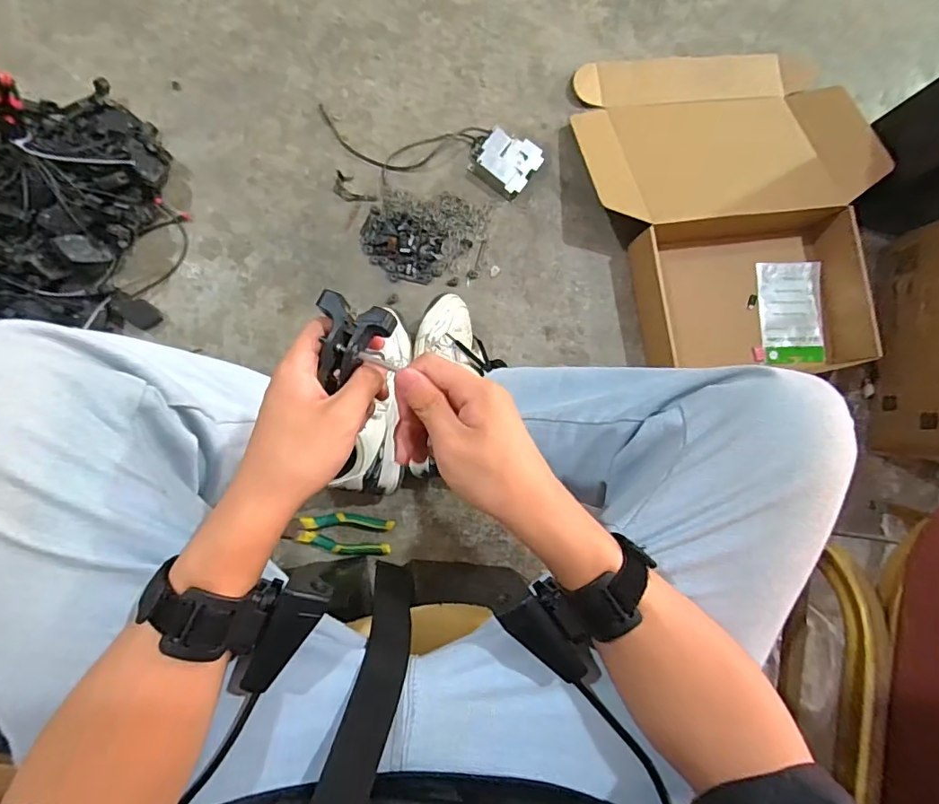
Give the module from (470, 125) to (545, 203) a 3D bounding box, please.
[{"bbox_3d":[0.056,-0.398,0.820,0.105,0.032,0.098,37,83,-4],"label":"module"}]

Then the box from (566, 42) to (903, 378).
[{"bbox_3d":[0.431,-0.322,0.835,0.465,0.100,0.584,-9,88,-8],"label":"box"}]

